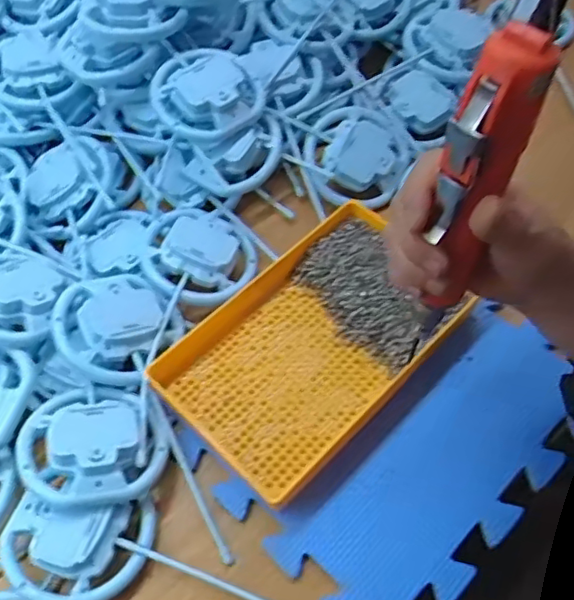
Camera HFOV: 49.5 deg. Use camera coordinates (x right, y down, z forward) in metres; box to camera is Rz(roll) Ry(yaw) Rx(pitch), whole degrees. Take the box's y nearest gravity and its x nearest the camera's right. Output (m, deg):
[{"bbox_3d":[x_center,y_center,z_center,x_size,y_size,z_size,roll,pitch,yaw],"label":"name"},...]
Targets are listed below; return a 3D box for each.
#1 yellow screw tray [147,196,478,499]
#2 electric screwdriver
[{"bbox_3d":[0.023,0.032,0.513,0.236,0.037,0.150,-40,63,-21],"label":"yellow screw tray"},{"bbox_3d":[0.094,-0.038,0.338,0.035,0.211,0.024,-5,48,-7],"label":"electric screwdriver"}]

